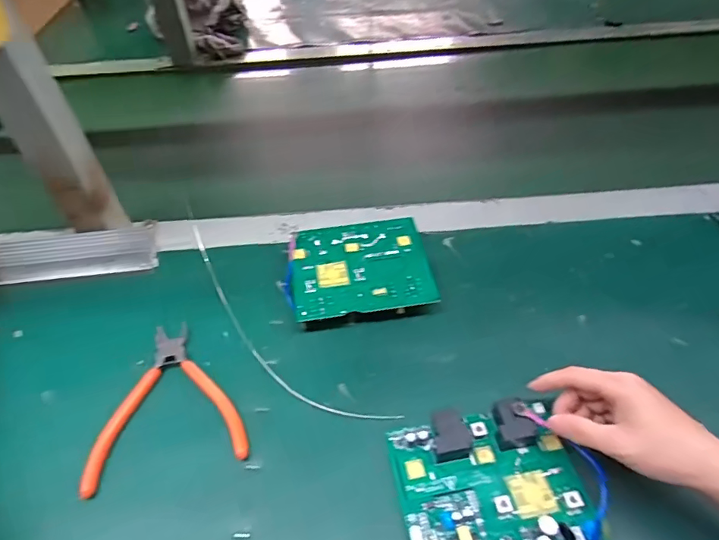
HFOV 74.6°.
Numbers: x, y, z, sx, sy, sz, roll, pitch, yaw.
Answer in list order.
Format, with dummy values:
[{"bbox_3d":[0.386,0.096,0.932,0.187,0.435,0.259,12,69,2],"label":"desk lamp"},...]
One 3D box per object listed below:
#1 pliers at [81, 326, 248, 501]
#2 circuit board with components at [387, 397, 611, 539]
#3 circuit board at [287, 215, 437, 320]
[{"bbox_3d":[-0.161,0.104,0.403,0.120,0.011,0.142,-11,49,-7],"label":"pliers"},{"bbox_3d":[0.094,0.152,0.334,0.129,0.025,0.114,-9,47,-5],"label":"circuit board with components"},{"bbox_3d":[-0.001,0.000,0.475,0.137,0.028,0.112,-8,48,-4],"label":"circuit board"}]

